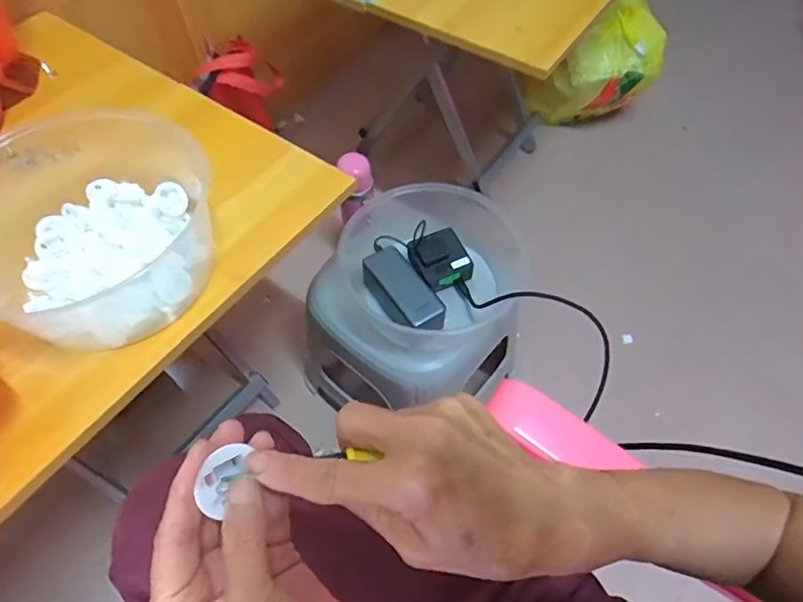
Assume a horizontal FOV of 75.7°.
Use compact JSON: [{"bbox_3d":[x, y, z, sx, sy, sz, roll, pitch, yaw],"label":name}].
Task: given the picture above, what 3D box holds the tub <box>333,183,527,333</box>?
[{"bbox_3d":[0.032,-0.053,0.711,0.226,0.089,0.218,5,58,3],"label":"tub"}]

